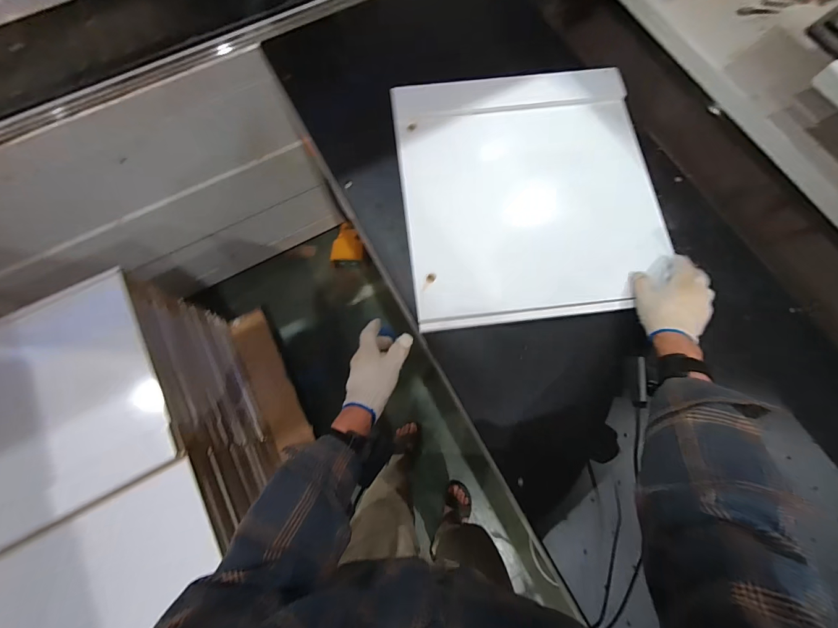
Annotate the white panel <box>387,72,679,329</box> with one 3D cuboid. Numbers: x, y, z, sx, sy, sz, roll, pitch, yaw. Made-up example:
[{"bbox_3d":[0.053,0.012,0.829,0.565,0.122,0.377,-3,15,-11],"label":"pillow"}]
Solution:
[{"bbox_3d":[0.201,-0.238,0.664,0.455,0.031,0.497,-6,74,-2],"label":"white panel"}]

